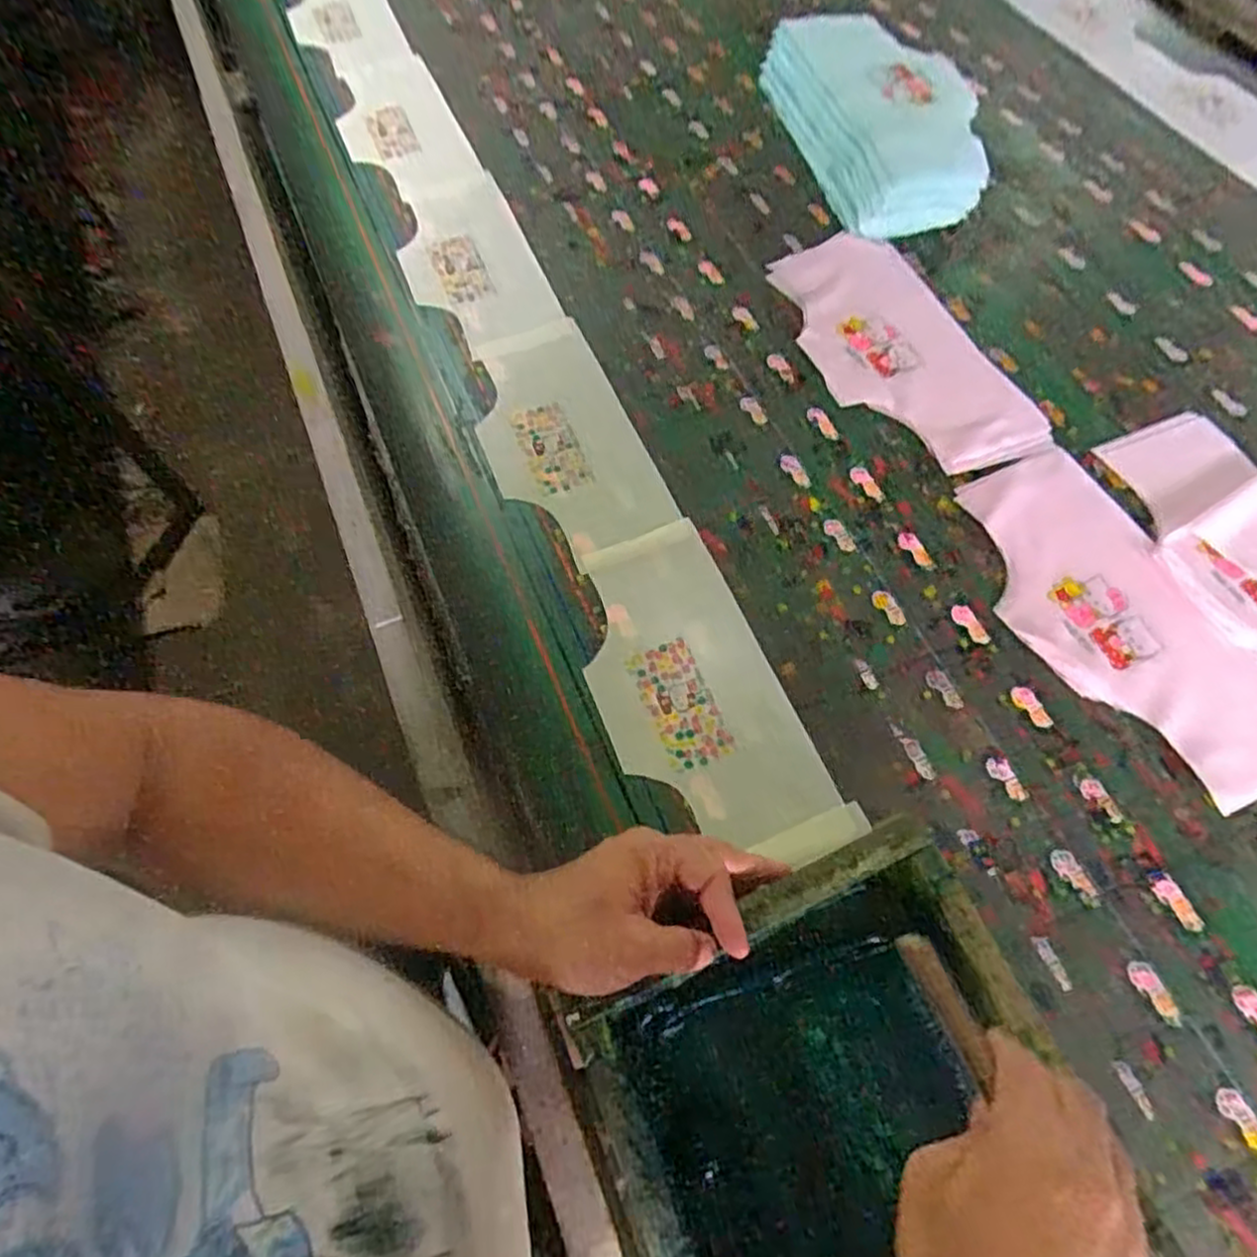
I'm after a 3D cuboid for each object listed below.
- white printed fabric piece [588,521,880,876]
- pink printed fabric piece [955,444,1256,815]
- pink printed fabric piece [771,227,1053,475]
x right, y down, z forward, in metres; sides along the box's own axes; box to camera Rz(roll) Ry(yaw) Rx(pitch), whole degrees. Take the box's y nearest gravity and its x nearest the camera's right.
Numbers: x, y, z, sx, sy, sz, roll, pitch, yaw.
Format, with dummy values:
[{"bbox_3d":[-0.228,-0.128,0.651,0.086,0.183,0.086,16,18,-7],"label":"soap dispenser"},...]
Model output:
[{"bbox_3d":[0.048,0.048,0.552,0.136,0.009,0.281,-21,66,-9],"label":"white printed fabric piece"},{"bbox_3d":[0.386,-0.011,0.574,0.155,0.008,0.309,-22,66,-10],"label":"pink printed fabric piece"},{"bbox_3d":[0.255,-0.276,0.709,0.158,0.008,0.313,-20,66,-9],"label":"pink printed fabric piece"}]

